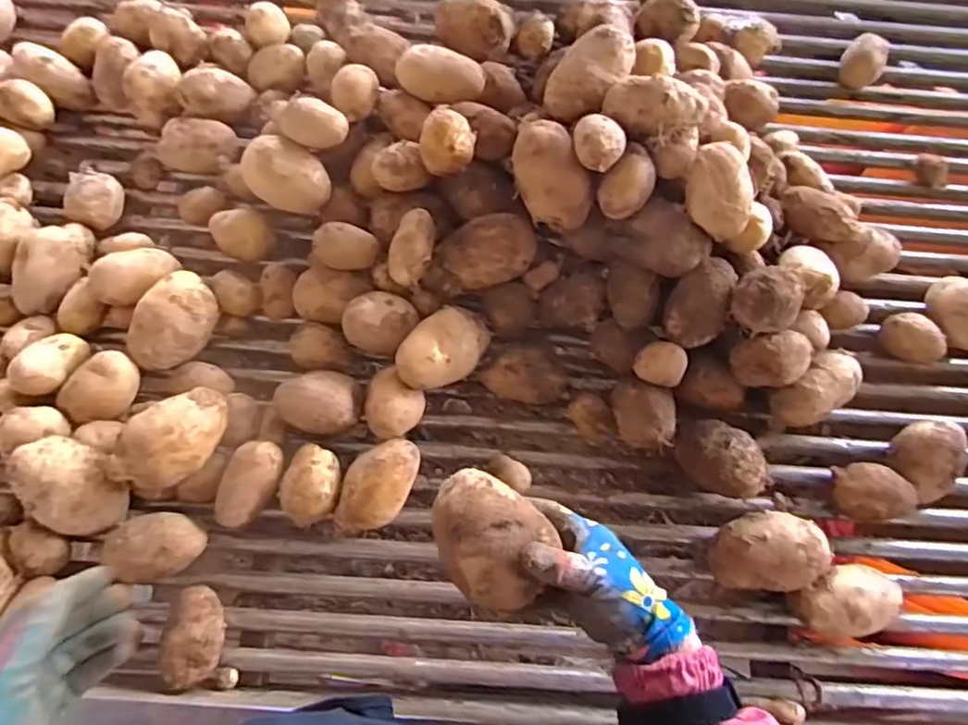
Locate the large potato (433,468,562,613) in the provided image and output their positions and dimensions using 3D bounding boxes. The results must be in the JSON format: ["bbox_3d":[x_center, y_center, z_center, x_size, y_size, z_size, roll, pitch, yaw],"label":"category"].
[{"bbox_3d":[0.006,0.132,0.471,0.074,0.055,0.103,-41,77,-15],"label":"large potato"}]

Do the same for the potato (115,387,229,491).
[{"bbox_3d":[-0.272,0.066,0.563,0.057,0.054,0.098,39,72,7],"label":"potato"}]

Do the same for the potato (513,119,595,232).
[{"bbox_3d":[0.070,-0.180,0.612,0.059,0.064,0.103,-33,98,-49],"label":"potato"}]

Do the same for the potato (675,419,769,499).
[{"bbox_3d":[0.233,0.094,0.620,0.089,0.052,0.049,35,59,28],"label":"potato"}]

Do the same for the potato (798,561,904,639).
[{"bbox_3d":[0.334,0.222,0.593,0.083,0.053,0.058,-8,73,-9],"label":"potato"}]

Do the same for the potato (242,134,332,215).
[{"bbox_3d":[-0.203,-0.192,0.657,0.092,0.053,0.062,40,72,8],"label":"potato"}]

